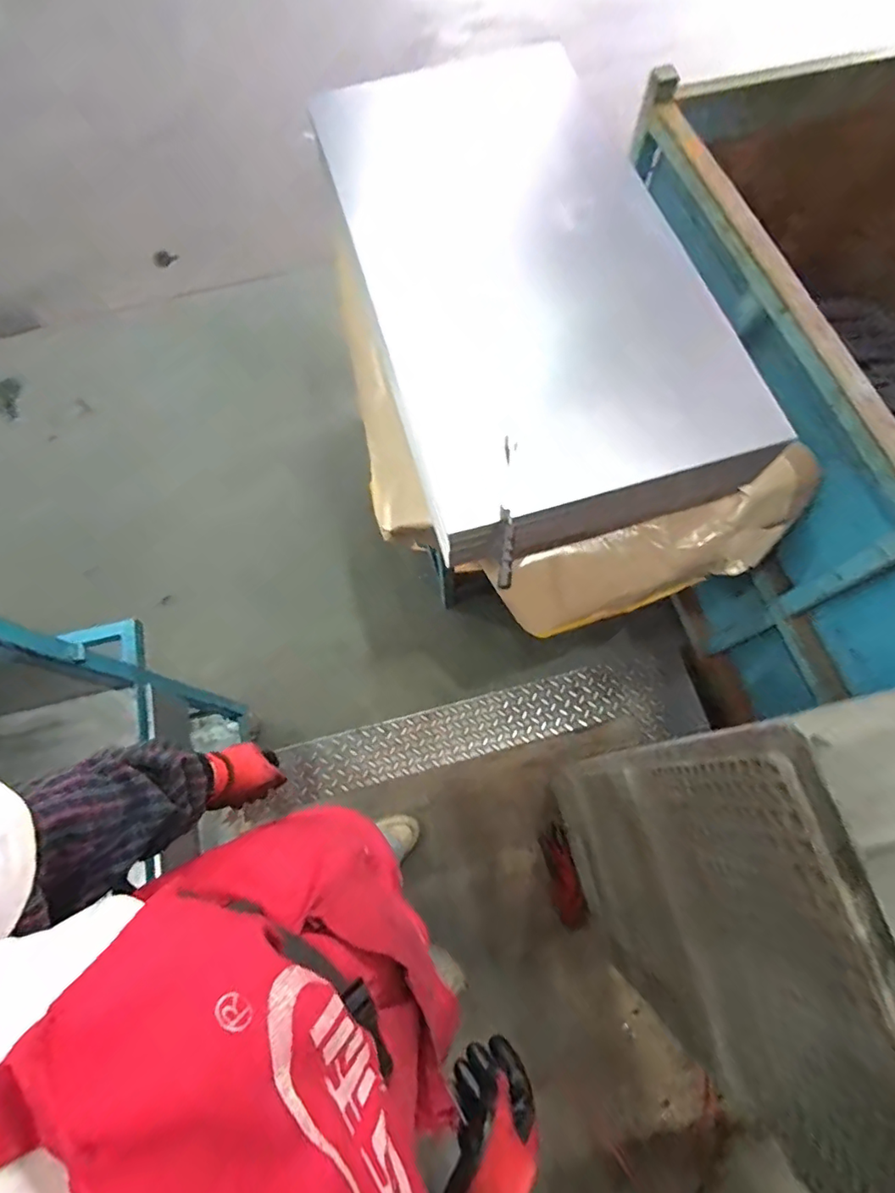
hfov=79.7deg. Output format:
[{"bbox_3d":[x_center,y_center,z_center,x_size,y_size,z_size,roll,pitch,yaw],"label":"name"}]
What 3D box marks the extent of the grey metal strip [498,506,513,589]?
[{"bbox_3d":[0.093,-0.079,0.851,0.020,0.025,0.137,3,71,2],"label":"grey metal strip"}]

